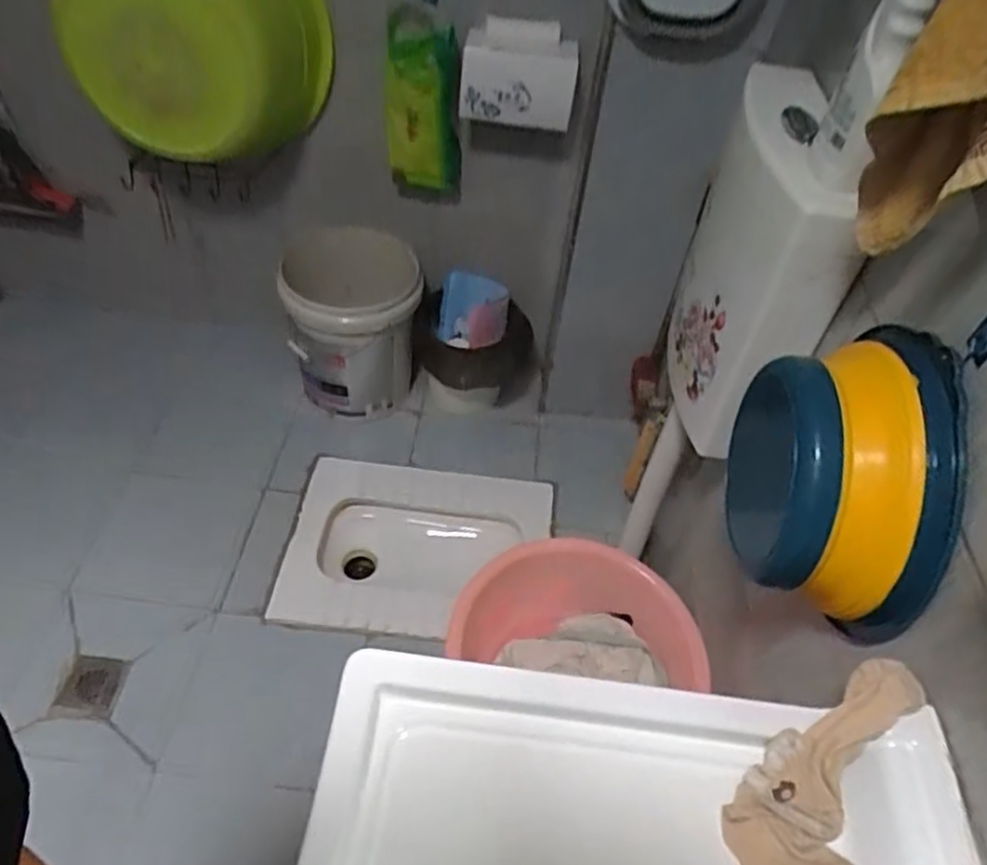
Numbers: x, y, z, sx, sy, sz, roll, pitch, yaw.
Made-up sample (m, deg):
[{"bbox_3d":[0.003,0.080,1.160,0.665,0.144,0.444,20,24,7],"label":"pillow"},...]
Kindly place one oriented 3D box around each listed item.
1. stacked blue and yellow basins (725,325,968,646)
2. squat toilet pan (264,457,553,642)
[{"bbox_3d":[0.307,0.045,0.656,0.130,0.233,0.221,10,48,2],"label":"stacked blue and yellow basins"},{"bbox_3d":[-0.164,0.288,1.613,0.555,0.150,0.435,7,48,0],"label":"squat toilet pan"}]

